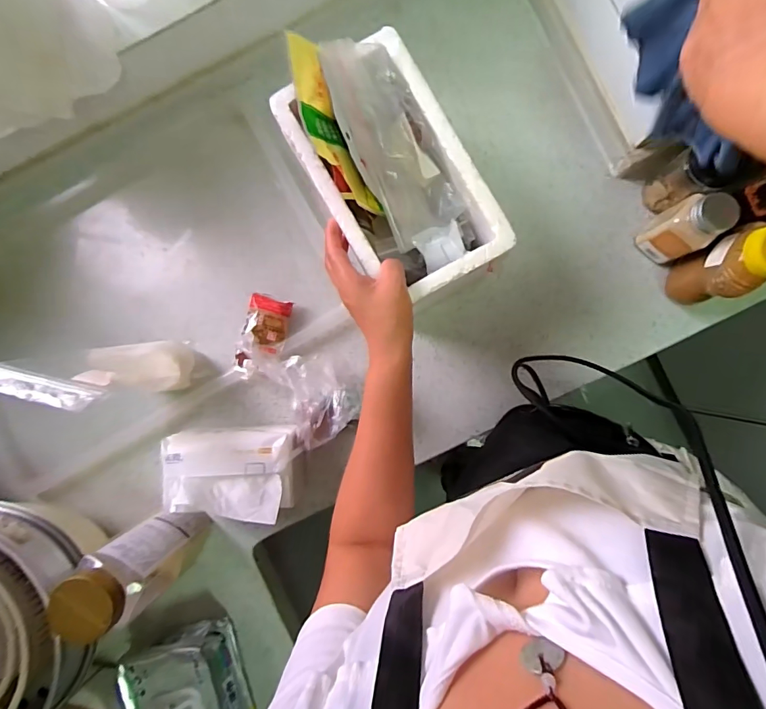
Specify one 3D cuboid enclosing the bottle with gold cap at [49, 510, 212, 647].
[{"bbox_3d":[-0.277,0.238,0.497,0.061,0.210,0.064,0,87,4],"label":"bottle with gold cap"}]

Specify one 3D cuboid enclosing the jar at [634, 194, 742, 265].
[{"bbox_3d":[0.359,-0.151,0.519,0.059,0.121,0.056,-38,86,2],"label":"jar"}]

